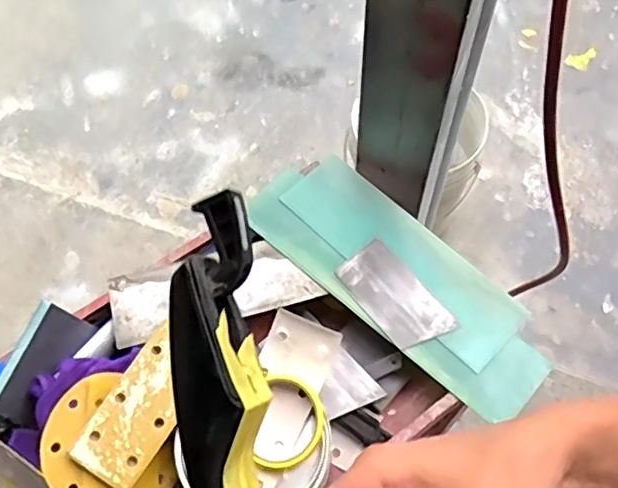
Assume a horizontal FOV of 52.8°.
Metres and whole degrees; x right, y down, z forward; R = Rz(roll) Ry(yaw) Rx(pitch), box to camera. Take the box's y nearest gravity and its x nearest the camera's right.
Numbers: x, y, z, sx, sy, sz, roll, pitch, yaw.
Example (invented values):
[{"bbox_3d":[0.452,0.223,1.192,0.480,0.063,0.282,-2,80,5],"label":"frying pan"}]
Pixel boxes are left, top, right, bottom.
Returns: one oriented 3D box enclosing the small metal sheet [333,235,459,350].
[{"bbox_3d":[0.099,0.059,0.724,0.073,0.004,0.135,-36,67,-13],"label":"small metal sheet"}]

